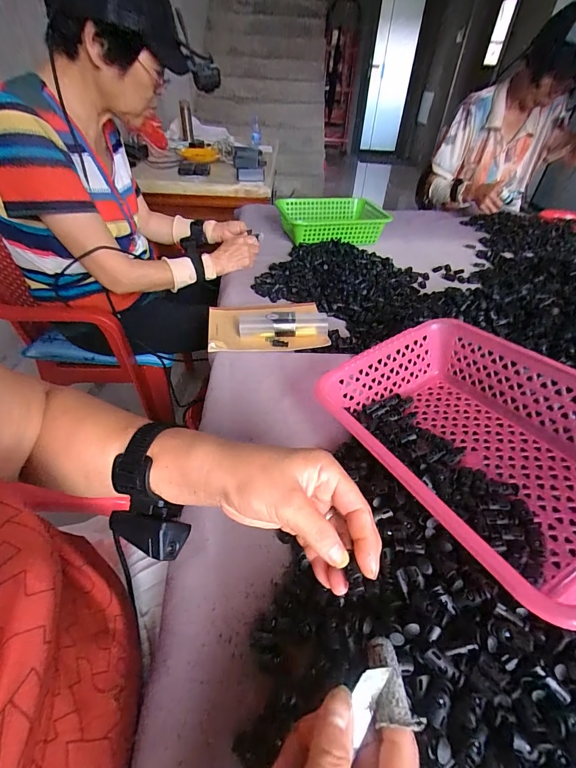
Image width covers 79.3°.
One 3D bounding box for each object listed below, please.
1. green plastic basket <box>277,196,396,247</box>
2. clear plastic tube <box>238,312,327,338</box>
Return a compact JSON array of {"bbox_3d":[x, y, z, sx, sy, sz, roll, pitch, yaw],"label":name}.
[{"bbox_3d":[0.125,-0.480,1.022,0.295,0.082,0.213,-3,43,-7],"label":"green plastic basket"},{"bbox_3d":[-0.008,-0.104,0.618,0.154,0.040,0.043,-1,42,-5],"label":"clear plastic tube"}]

